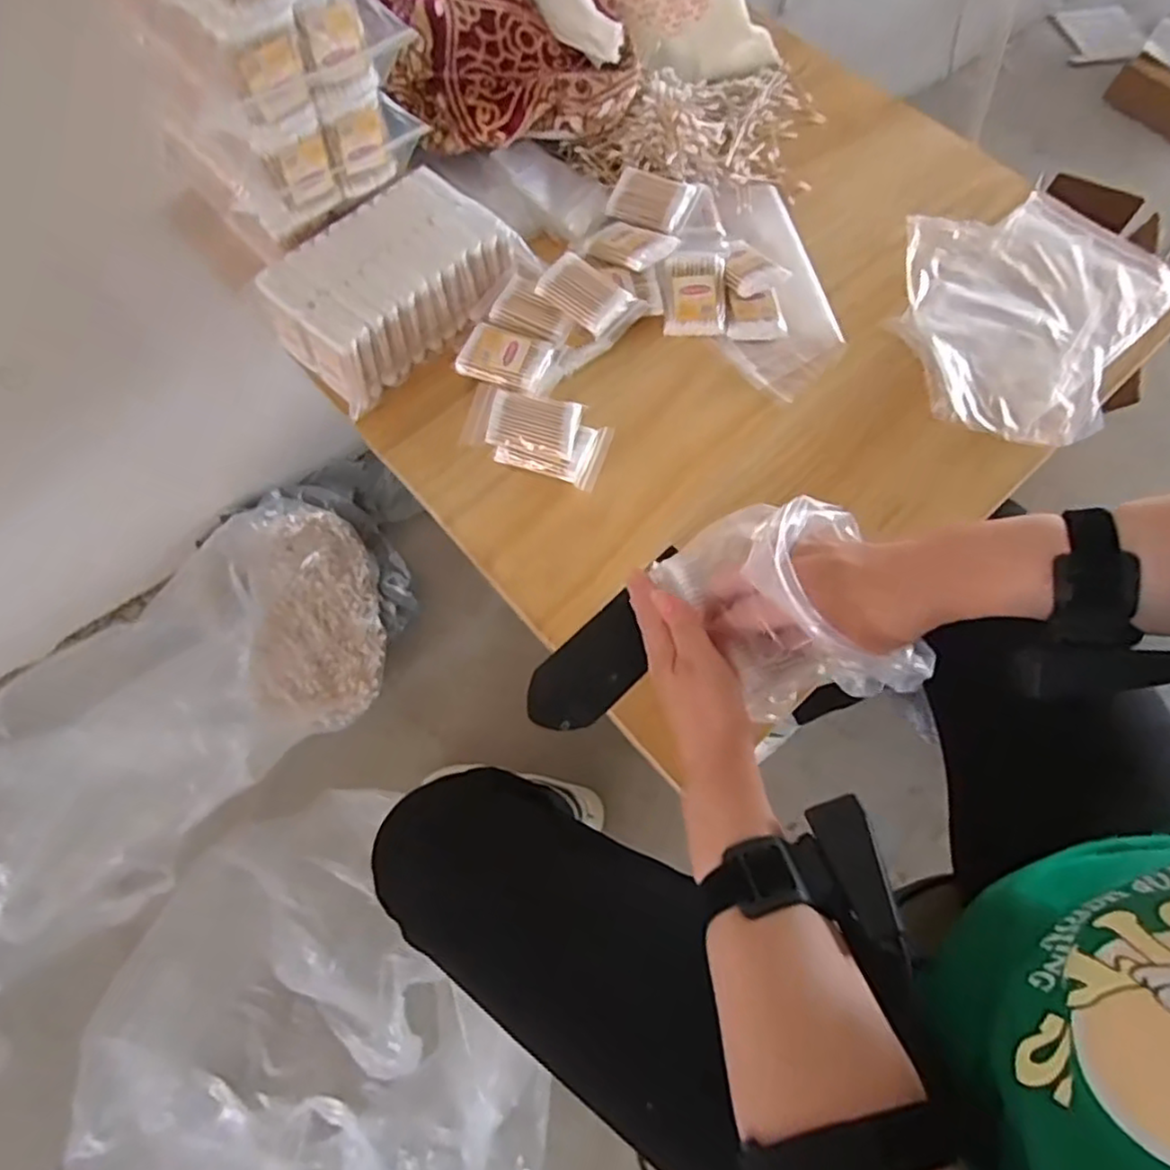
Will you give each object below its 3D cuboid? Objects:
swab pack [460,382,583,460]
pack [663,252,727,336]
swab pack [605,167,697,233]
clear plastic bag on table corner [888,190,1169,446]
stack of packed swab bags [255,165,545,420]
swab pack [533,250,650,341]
[{"bbox_3d":[-0.053,-0.138,0.585,0.092,0.023,0.061,11,65,2],"label":"swab pack"},{"bbox_3d":[0.106,-0.282,0.651,0.056,0.009,0.080,3,89,0],"label":"pack"},{"bbox_3d":[0.068,-0.403,0.703,0.076,0.018,0.062,28,77,7],"label":"swab pack"},{"bbox_3d":[0.430,-0.285,0.677,0.237,0.021,0.340,38,69,13],"label":"clear plastic bag on table corner"},{"bbox_3d":[-0.167,-0.275,0.618,0.126,0.080,0.220,41,70,15],"label":"stack of packed swab bags"},{"bbox_3d":[0.005,-0.266,0.624,0.086,0.021,0.055,37,80,3],"label":"swab pack"}]

